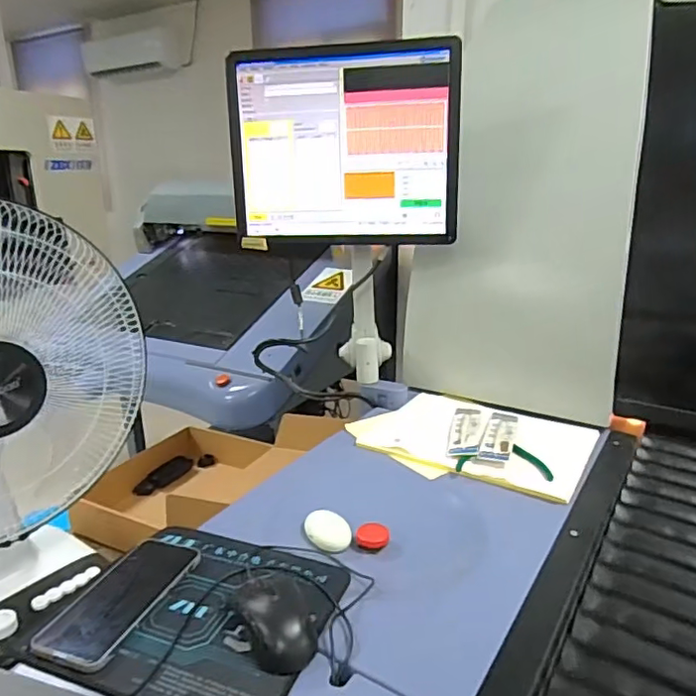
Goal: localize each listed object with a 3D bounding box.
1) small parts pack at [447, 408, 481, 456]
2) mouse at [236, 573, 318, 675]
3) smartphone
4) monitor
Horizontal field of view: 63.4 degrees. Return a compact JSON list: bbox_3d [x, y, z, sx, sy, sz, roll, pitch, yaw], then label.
[{"bbox_3d":[0.185,0.126,0.885,0.043,0.008,0.175,5,17,14],"label":"small parts pack"},{"bbox_3d":[-0.063,0.243,0.508,0.056,0.032,0.093,-9,19,-28],"label":"mouse"},{"bbox_3d":[-0.213,0.236,0.541,0.073,0.011,0.169,6,17,17],"label":"smartphone"},{"bbox_3d":[-0.012,-0.322,0.915,0.378,0.294,0.044,3,18,11],"label":"monitor"}]

